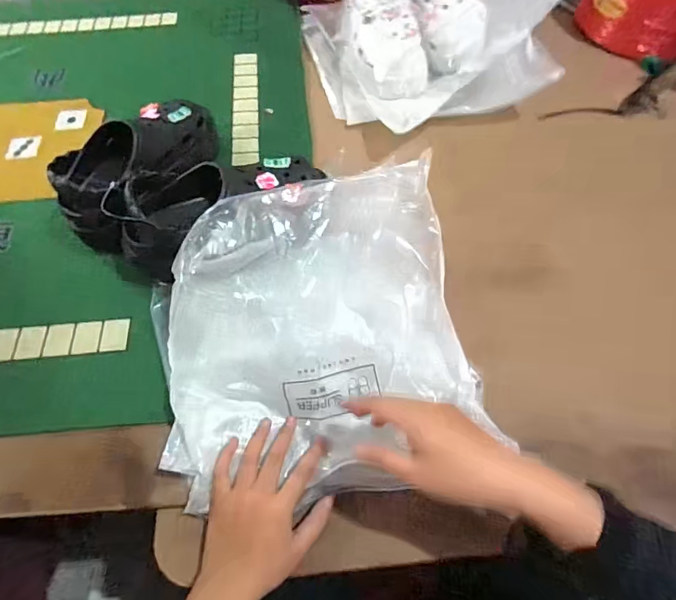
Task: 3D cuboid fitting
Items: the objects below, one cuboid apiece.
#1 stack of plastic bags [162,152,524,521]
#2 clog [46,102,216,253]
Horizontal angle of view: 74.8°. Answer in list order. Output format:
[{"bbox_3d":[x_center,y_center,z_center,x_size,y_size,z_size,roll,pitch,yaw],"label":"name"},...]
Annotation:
[{"bbox_3d":[-0.021,0.032,0.453,0.308,0.033,0.306,-12,87,-7],"label":"stack of plastic bags"},{"bbox_3d":[-0.252,-0.171,0.570,0.109,0.104,0.221,21,61,10],"label":"clog"}]

